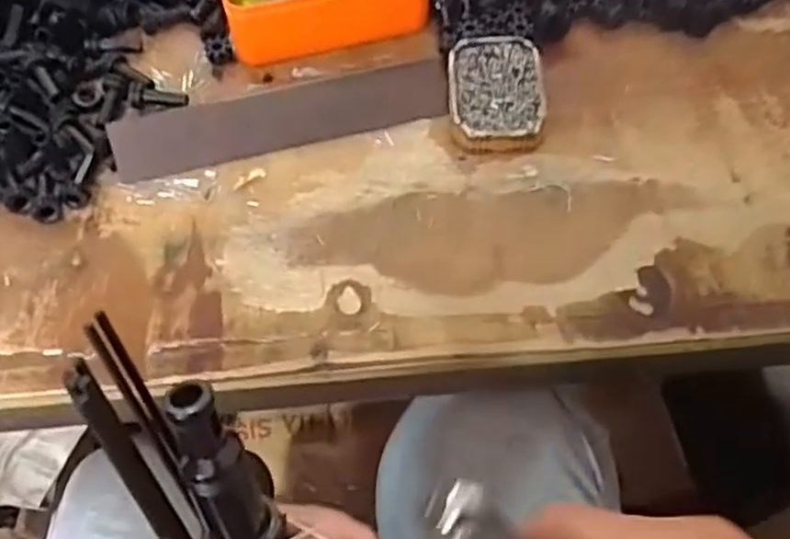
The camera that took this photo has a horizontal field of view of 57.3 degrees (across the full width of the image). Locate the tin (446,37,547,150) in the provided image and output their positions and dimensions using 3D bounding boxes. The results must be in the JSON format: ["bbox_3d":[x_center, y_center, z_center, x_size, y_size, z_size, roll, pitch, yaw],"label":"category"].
[{"bbox_3d":[0.066,-0.116,0.479,0.060,0.022,0.088,-3,59,-1],"label":"tin"}]

